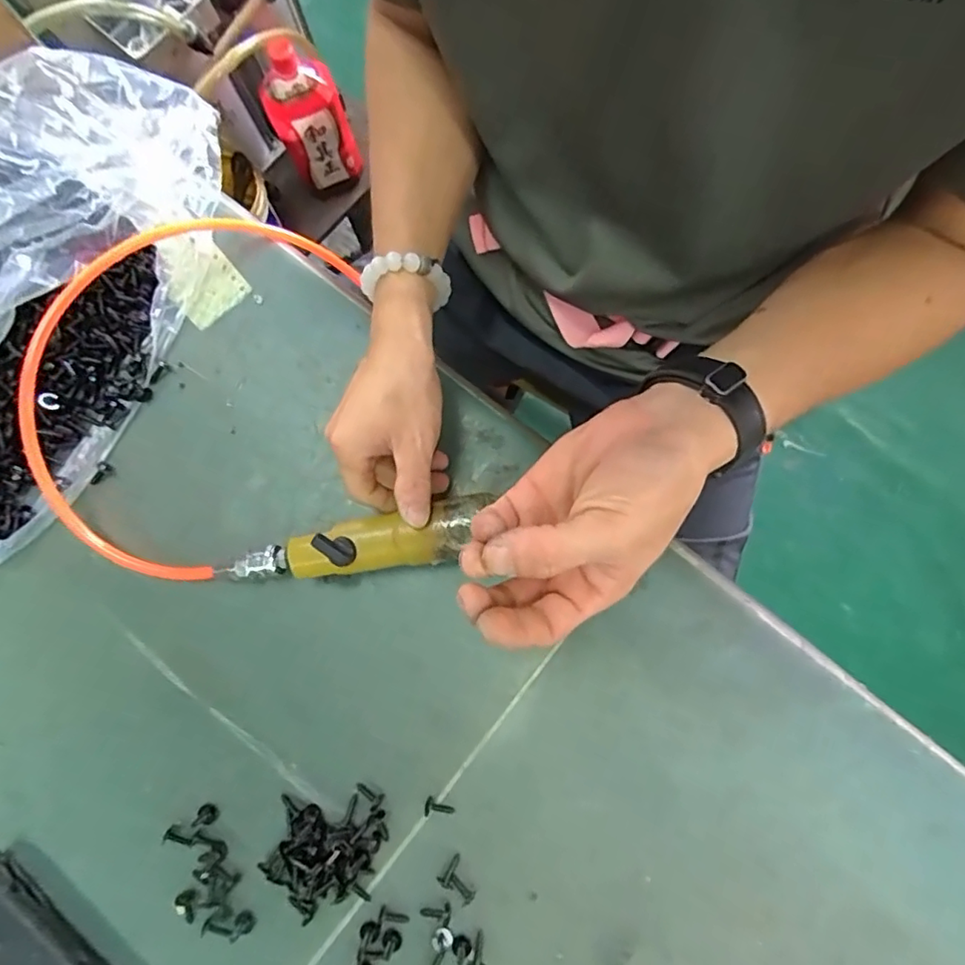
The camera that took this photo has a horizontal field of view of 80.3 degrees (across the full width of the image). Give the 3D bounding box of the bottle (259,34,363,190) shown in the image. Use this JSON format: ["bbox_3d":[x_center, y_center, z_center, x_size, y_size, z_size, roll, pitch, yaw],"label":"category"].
[{"bbox_3d":[-0.242,-0.502,0.773,0.101,0.189,0.082,-34,81,-4],"label":"bottle"}]

